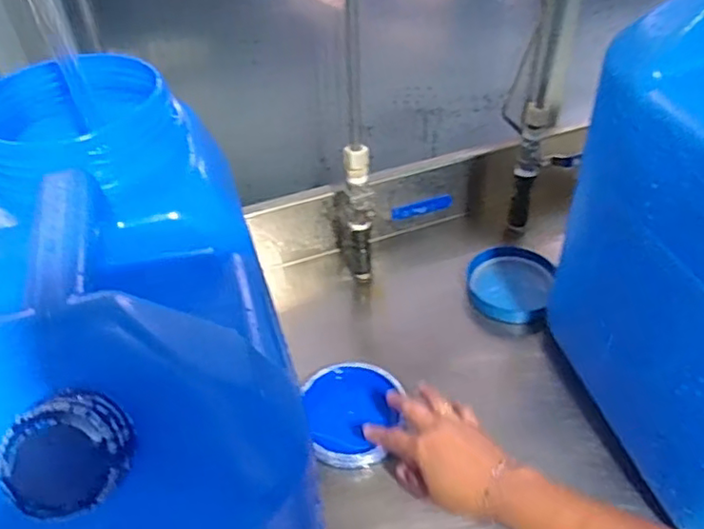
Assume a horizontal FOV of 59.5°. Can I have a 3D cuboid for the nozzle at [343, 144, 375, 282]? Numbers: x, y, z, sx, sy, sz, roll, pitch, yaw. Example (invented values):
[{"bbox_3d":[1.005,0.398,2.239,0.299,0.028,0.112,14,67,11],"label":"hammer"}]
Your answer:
[{"bbox_3d":[0.012,-0.056,0.785,0.029,0.204,0.035,-7,40,-3],"label":"nozzle"}]

